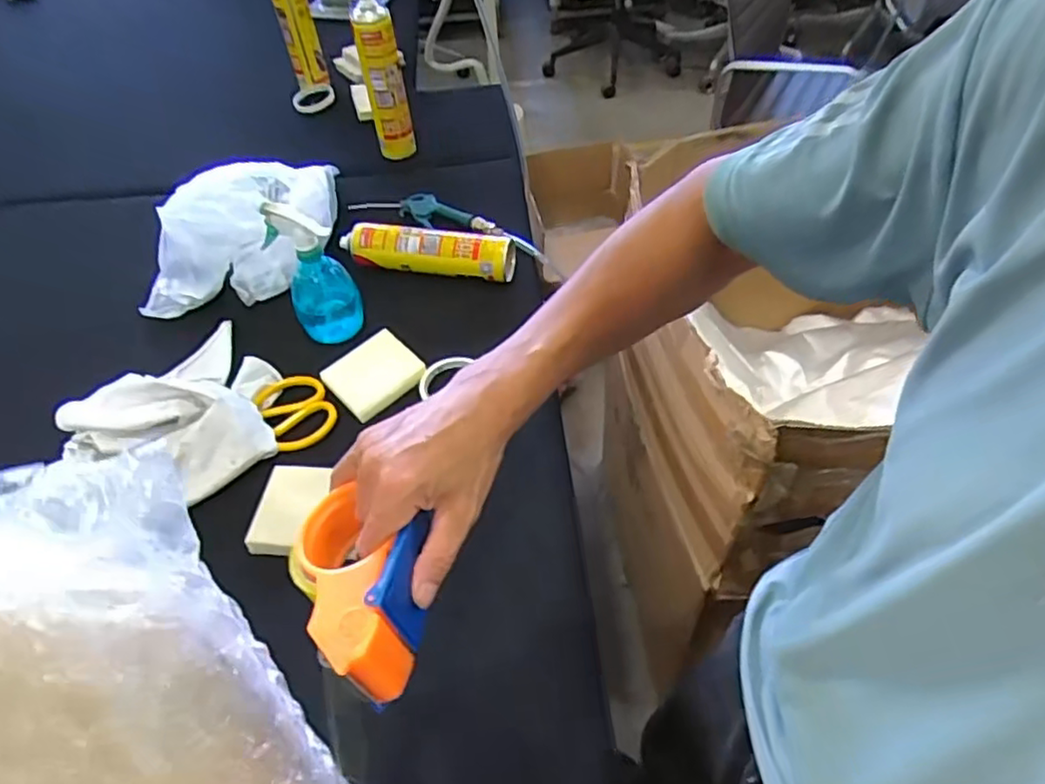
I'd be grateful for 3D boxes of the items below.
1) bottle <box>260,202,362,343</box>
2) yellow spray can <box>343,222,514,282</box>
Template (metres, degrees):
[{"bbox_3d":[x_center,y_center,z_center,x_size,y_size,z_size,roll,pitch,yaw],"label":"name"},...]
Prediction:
[{"bbox_3d":[-0.276,-0.155,0.883,0.093,0.195,0.072,-17,50,-11],"label":"bottle"},{"bbox_3d":[-0.144,-0.214,0.983,0.257,0.064,0.063,6,50,9],"label":"yellow spray can"}]

